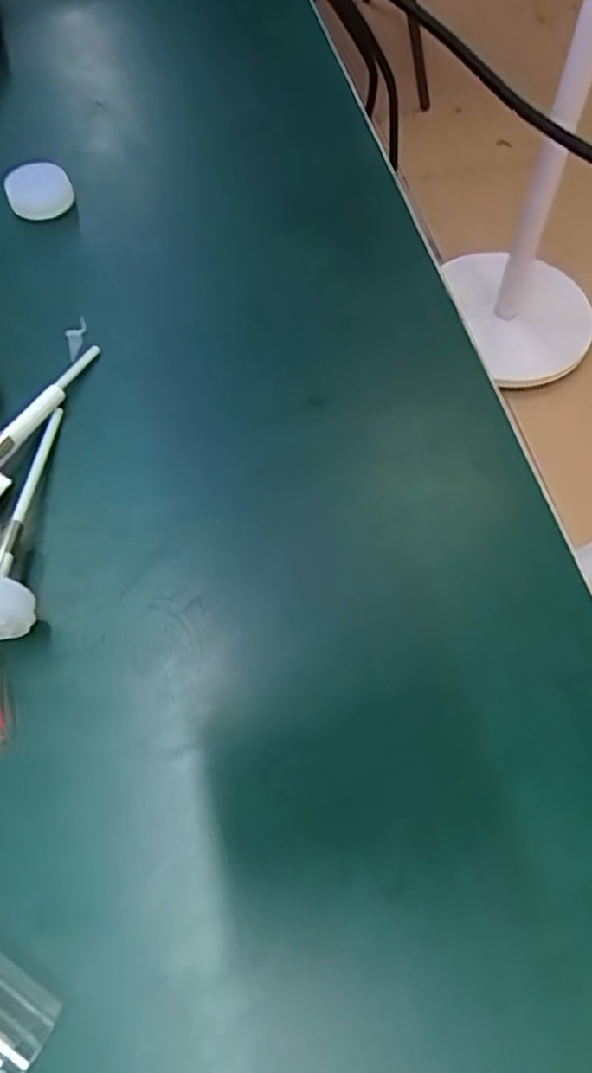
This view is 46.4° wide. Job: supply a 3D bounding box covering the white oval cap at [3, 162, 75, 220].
[{"bbox_3d":[-0.084,-0.114,0.227,0.020,0.009,0.016,-18,64,-11],"label":"white oval cap"}]

